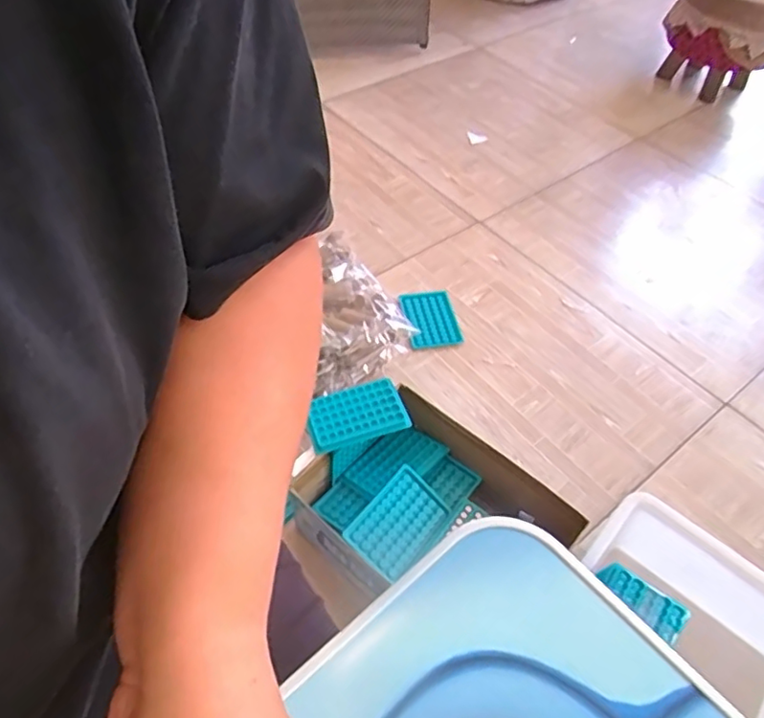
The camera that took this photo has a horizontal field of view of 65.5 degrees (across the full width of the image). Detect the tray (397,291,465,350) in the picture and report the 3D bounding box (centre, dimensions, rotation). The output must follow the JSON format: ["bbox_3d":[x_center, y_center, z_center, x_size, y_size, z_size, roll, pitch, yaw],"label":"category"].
[{"bbox_3d":[0.089,-0.076,1.098,0.099,0.016,0.140,-4,52,-7],"label":"tray"}]

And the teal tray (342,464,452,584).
[{"bbox_3d":[0.021,0.216,0.783,0.095,0.027,0.130,35,57,22],"label":"teal tray"}]

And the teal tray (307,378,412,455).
[{"bbox_3d":[-0.036,0.076,0.815,0.132,0.015,0.078,-16,69,1],"label":"teal tray"}]

